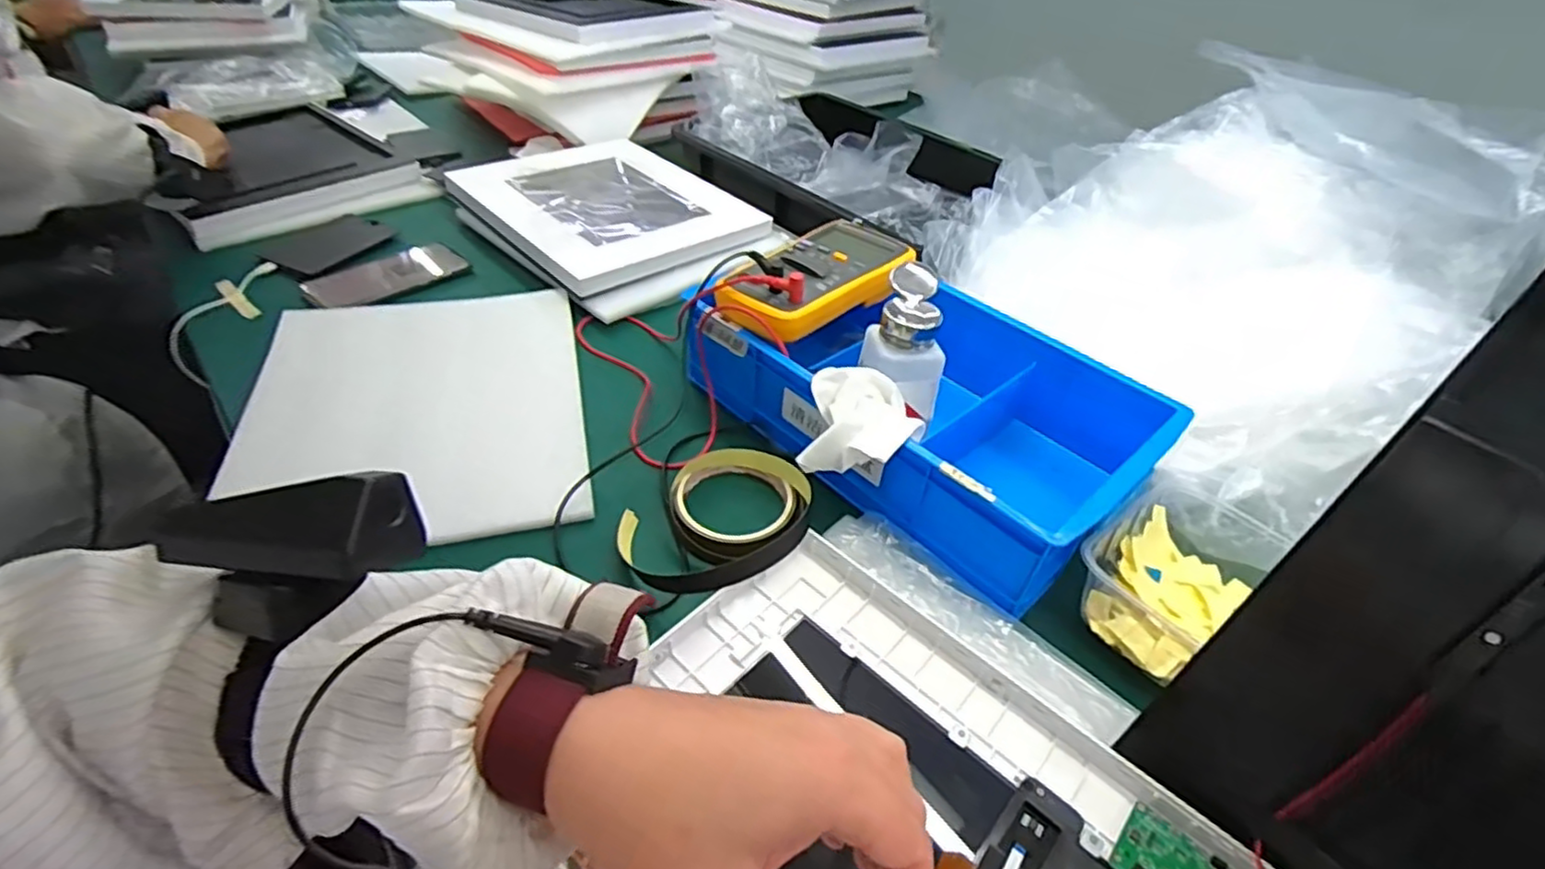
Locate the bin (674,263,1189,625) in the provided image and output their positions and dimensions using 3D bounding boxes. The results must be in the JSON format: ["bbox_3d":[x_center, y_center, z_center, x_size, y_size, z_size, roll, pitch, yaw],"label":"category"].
[{"bbox_3d":[0.112,-0.031,0.545,0.209,0.087,0.336,-30,53,-34],"label":"bin"}]

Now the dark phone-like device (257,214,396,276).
[{"bbox_3d":[-0.470,-0.202,0.731,0.073,0.007,0.113,21,43,8],"label":"dark phone-like device"}]

